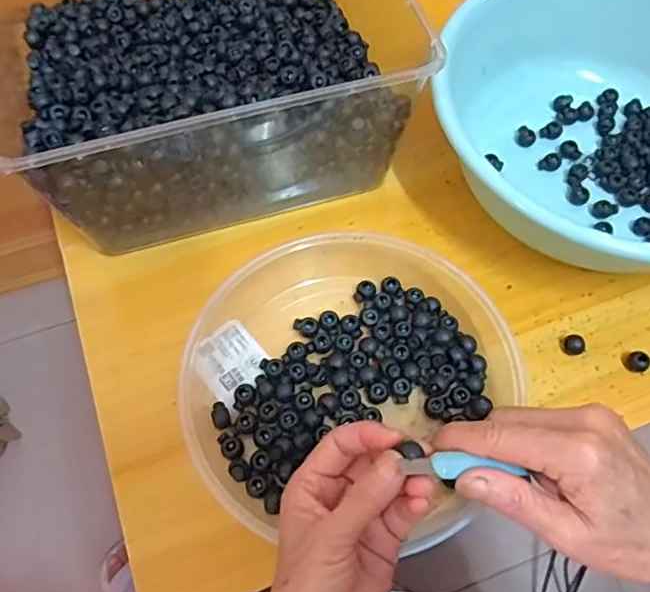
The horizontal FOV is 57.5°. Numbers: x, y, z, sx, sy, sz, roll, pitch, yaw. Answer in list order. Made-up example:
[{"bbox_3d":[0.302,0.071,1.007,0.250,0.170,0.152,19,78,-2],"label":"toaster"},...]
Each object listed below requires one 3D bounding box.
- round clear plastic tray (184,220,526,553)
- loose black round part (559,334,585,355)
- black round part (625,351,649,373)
[{"bbox_3d":[0.016,0.055,0.420,0.217,0.040,0.224,1,64,-1],"label":"round clear plastic tray"},{"bbox_3d":[0.188,0.036,0.447,0.015,0.012,0.015,1,64,-1],"label":"loose black round part"},{"bbox_3d":[0.234,0.049,0.442,0.016,0.012,0.016,1,64,-1],"label":"black round part"}]

